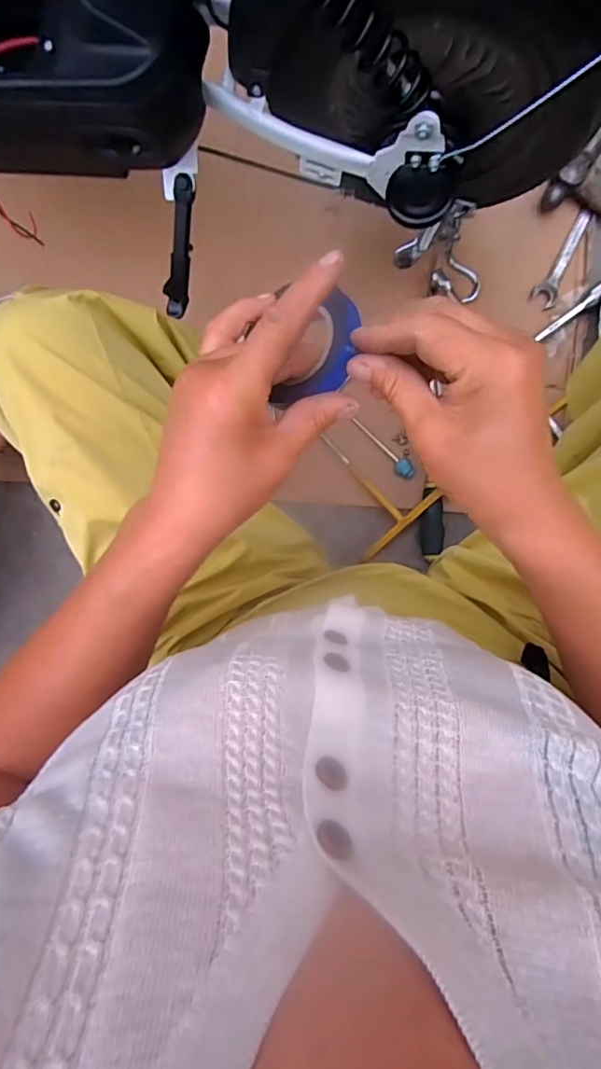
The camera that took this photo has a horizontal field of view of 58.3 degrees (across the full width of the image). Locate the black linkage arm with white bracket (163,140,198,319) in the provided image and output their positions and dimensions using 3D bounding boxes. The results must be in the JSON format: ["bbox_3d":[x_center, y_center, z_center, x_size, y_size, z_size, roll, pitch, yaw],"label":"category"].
[{"bbox_3d":[-0.170,-0.410,0.743,0.044,0.035,0.209,23,131,9],"label":"black linkage arm with white bracket"}]

